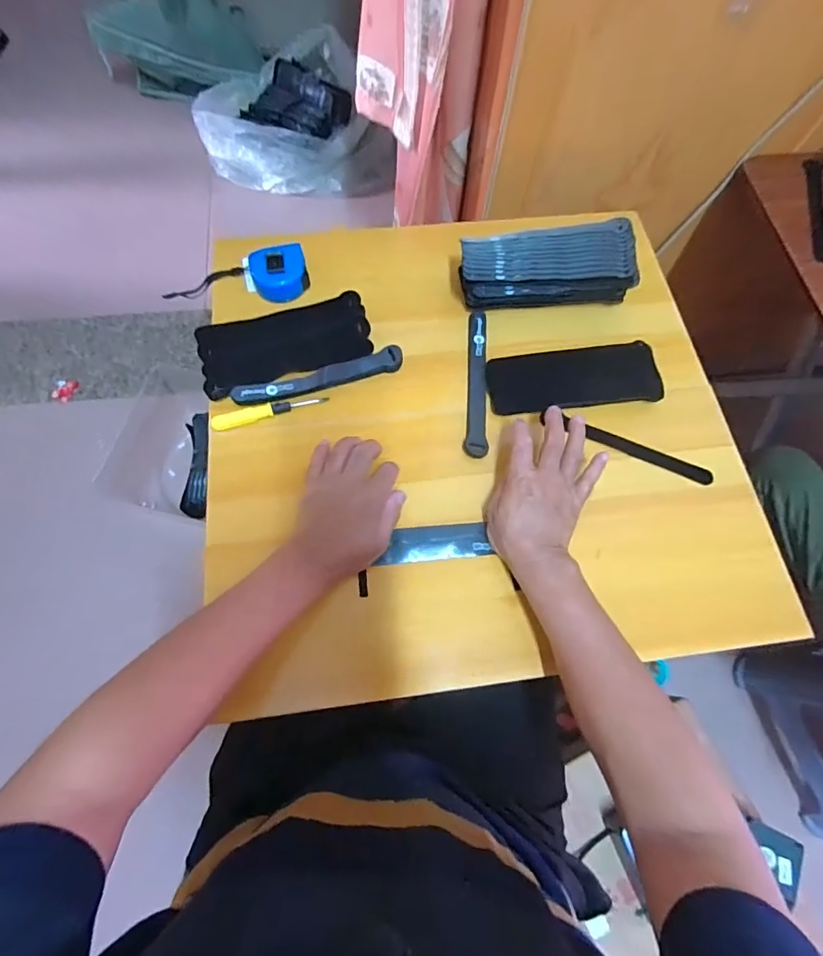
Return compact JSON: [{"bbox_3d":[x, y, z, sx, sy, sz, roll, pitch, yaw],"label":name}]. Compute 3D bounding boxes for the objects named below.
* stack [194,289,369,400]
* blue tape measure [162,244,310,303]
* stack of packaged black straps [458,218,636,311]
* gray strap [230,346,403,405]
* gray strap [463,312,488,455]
[{"bbox_3d":[-0.151,-0.162,0.581,0.200,0.014,0.097,-20,70,-9],"label":"stack"},{"bbox_3d":[-0.227,-0.259,0.625,0.190,0.045,0.069,-2,67,12],"label":"blue tape measure"},{"bbox_3d":[0.164,-0.258,0.598,0.206,0.077,0.080,-1,68,-2],"label":"stack of packaged black straps"},{"bbox_3d":[-0.106,-0.117,0.562,0.196,0.018,0.027,-18,70,-9],"label":"gray strap"},{"bbox_3d":[0.080,-0.116,0.576,0.025,0.007,0.194,5,68,0],"label":"gray strap"}]

